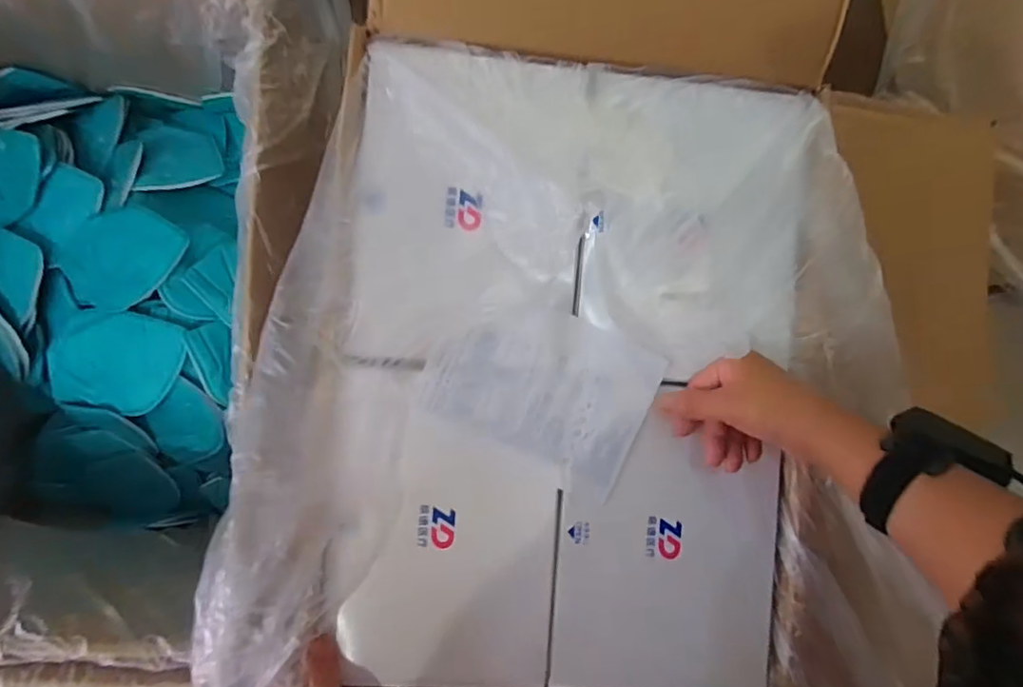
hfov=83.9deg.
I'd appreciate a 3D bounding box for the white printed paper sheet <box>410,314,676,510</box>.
[{"bbox_3d":[0.026,0.036,0.483,0.181,0.010,0.130,25,87,-3],"label":"white printed paper sheet"}]

